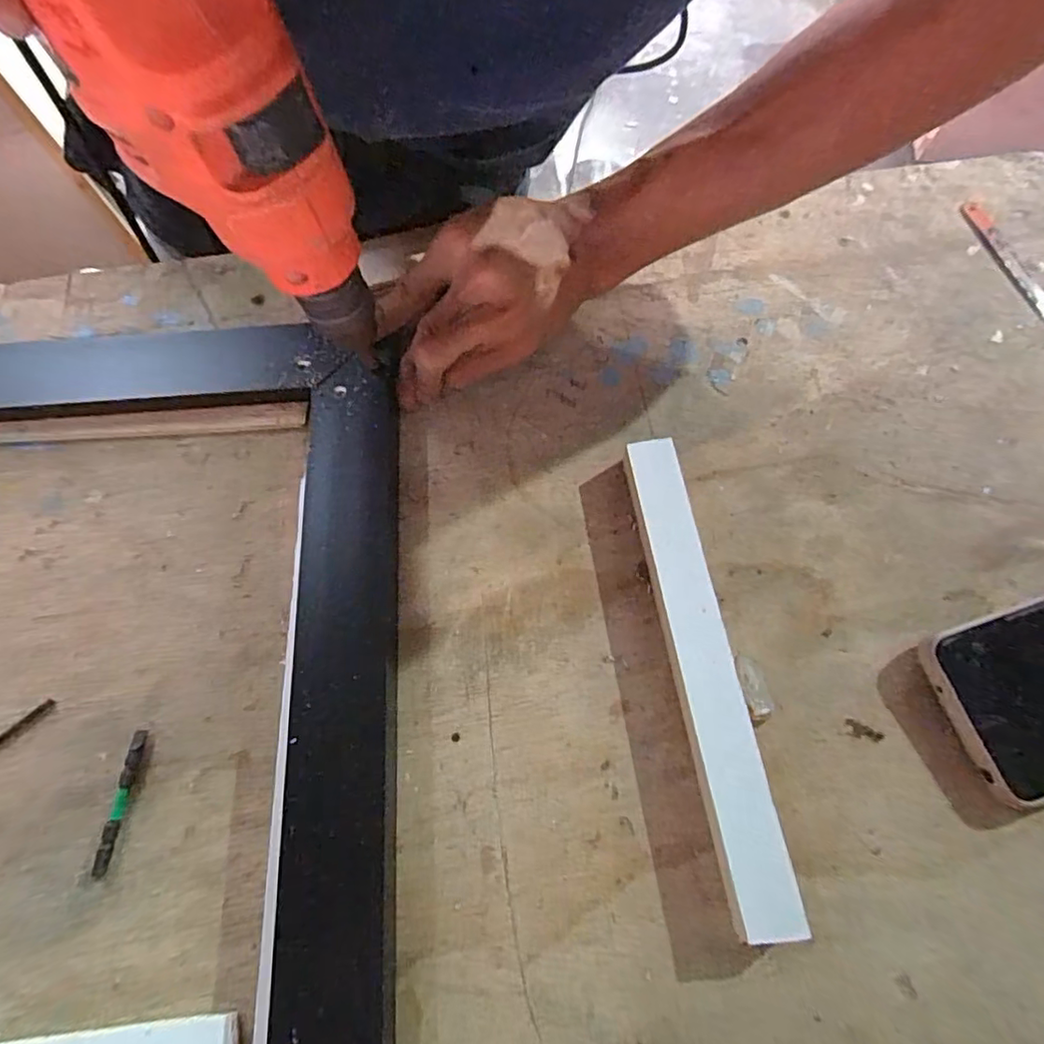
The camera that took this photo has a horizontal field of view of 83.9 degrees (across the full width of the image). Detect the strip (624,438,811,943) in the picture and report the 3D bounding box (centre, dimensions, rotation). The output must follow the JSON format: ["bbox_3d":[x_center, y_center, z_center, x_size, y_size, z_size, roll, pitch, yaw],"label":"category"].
[{"bbox_3d":[0.085,0.064,0.277,0.028,0.023,0.222,-8,68,-1],"label":"strip"}]

